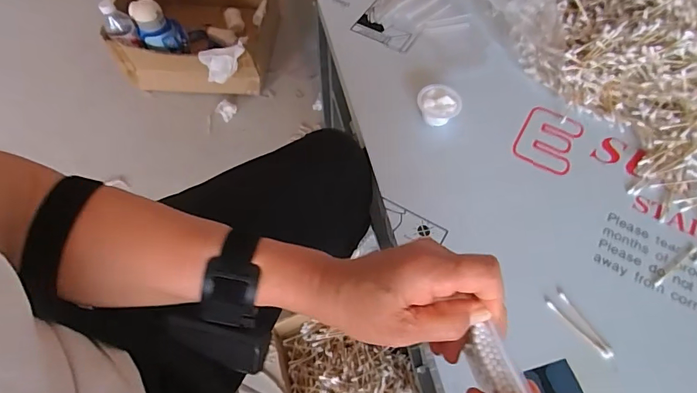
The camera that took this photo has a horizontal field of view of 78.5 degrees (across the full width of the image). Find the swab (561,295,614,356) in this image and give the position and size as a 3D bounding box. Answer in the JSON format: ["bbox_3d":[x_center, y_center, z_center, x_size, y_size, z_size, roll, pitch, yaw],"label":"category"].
[{"bbox_3d":[0.237,0.126,0.426,0.007,0.004,0.069,-25,63,-14],"label":"swab"}]

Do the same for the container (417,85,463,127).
[{"bbox_3d":[0.115,-0.114,0.546,0.053,0.035,0.049,0,60,0],"label":"container"}]

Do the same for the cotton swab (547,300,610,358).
[{"bbox_3d":[0.227,0.131,0.424,0.006,0.005,0.071,-35,66,-19],"label":"cotton swab"}]

